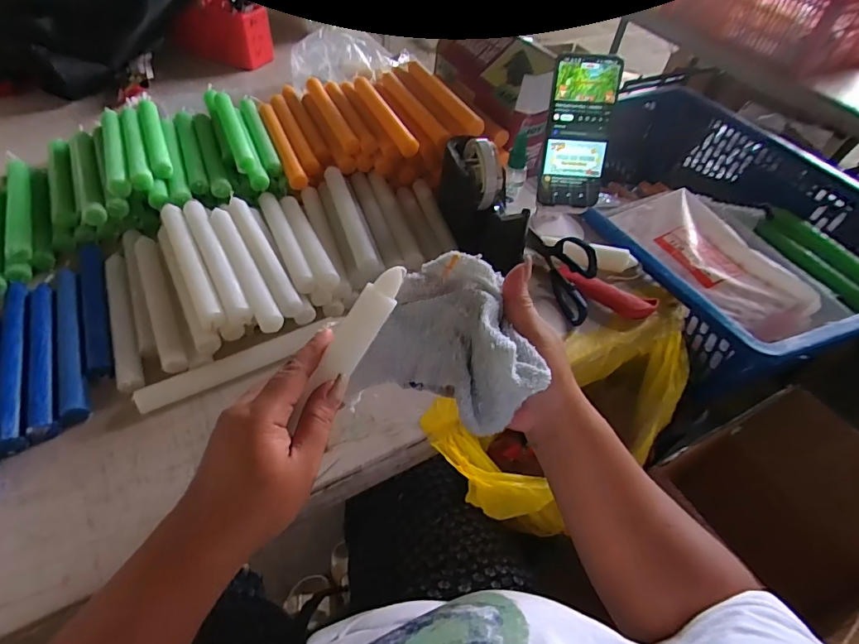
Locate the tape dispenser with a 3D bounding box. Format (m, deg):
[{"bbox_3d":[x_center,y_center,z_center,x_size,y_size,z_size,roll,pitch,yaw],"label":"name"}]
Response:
[{"bbox_3d":[0.060,-0.147,0.570,0.053,0.123,0.175,-11,51,-14],"label":"tape dispenser"}]

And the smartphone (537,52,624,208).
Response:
[{"bbox_3d":[0.174,-0.219,0.552,0.074,0.164,0.007,3,23,1],"label":"smartphone"}]

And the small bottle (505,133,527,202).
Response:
[{"bbox_3d":[0.106,-0.183,0.567,0.023,0.076,0.020,14,50,8],"label":"small bottle"}]

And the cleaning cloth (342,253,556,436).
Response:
[{"bbox_3d":[0.017,0.011,0.349,0.129,0.083,0.097,14,50,8],"label":"cleaning cloth"}]

